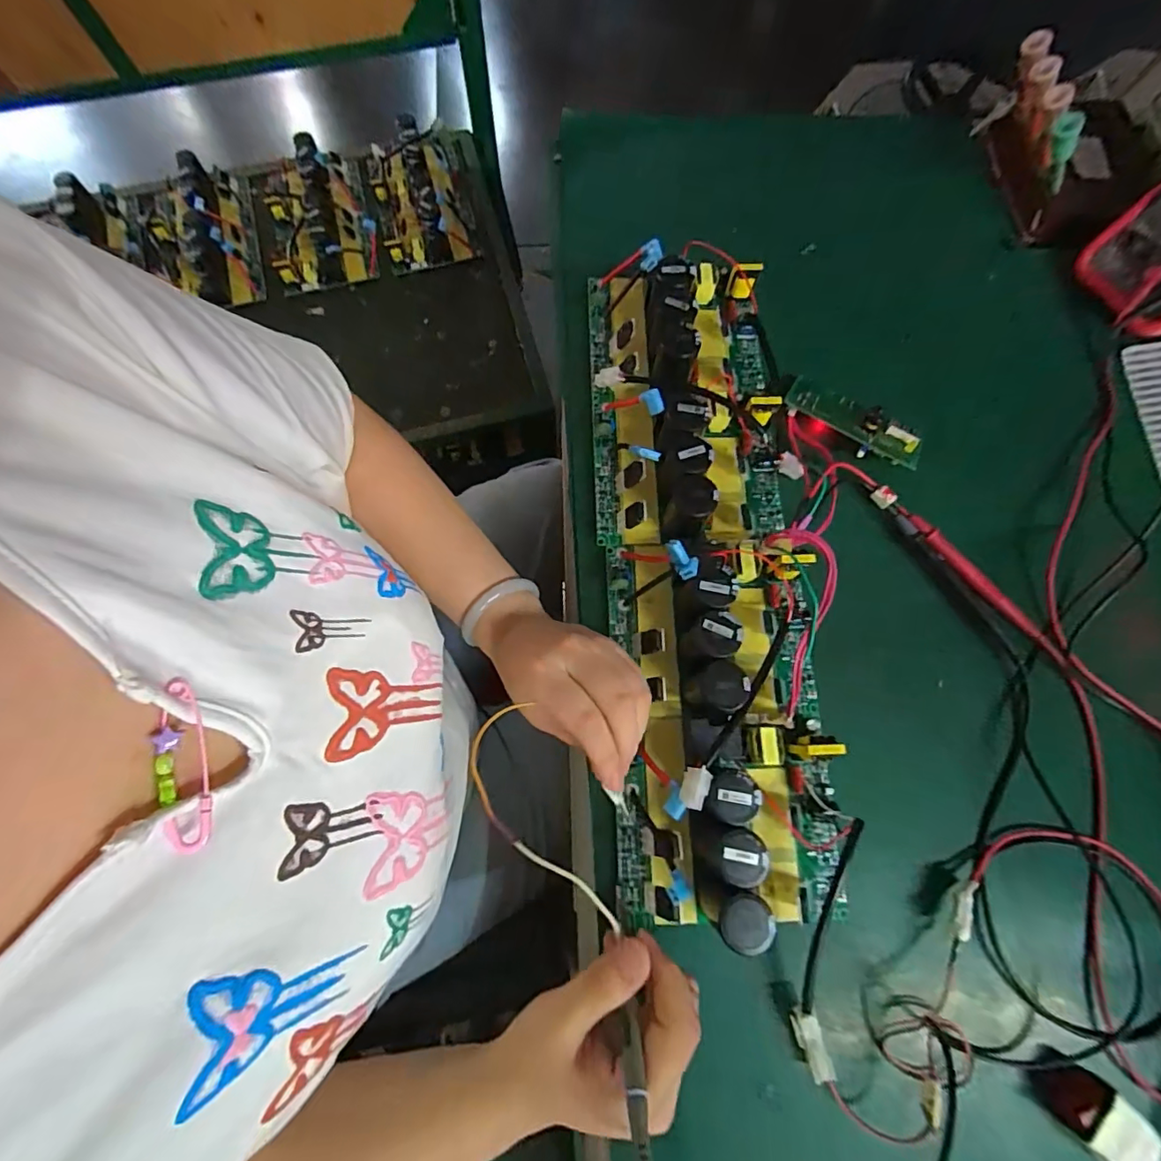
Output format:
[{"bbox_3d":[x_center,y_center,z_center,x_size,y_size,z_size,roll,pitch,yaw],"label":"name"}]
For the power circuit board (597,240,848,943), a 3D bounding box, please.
[{"bbox_3d":[0.084,-0.025,0.363,0.138,0.056,0.456,-1,73,-1],"label":"power circuit board"}]

